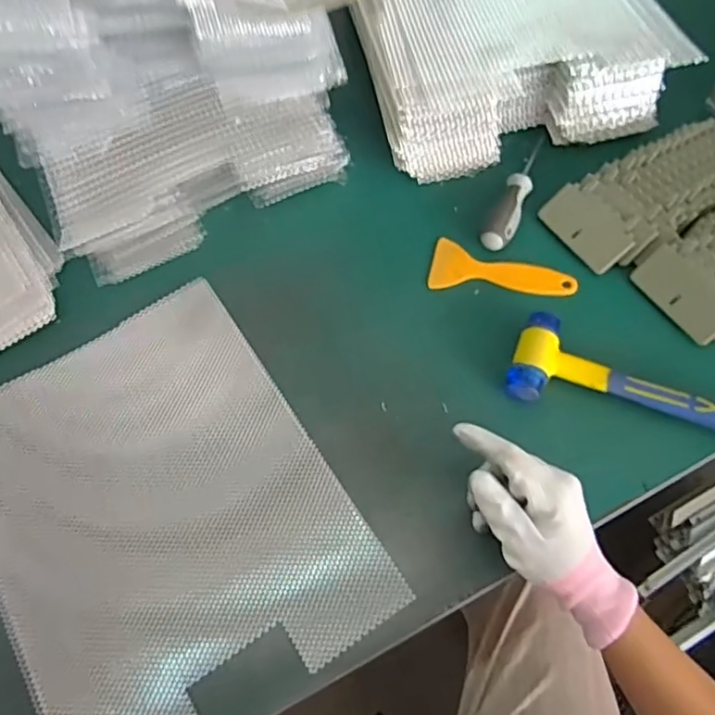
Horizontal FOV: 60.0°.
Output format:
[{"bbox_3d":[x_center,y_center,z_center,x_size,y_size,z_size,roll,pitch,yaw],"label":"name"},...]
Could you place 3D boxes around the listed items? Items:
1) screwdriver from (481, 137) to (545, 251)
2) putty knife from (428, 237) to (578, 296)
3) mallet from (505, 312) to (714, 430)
[{"bbox_3d":[0.152,-0.163,0.594,0.027,0.028,0.156,19,65,12],"label":"screwdriver"},{"bbox_3d":[0.132,-0.078,0.564,0.128,0.006,0.052,10,64,8],"label":"putty knife"},{"bbox_3d":[0.253,0.030,0.487,0.260,0.031,0.073,14,65,10],"label":"mallet"}]

